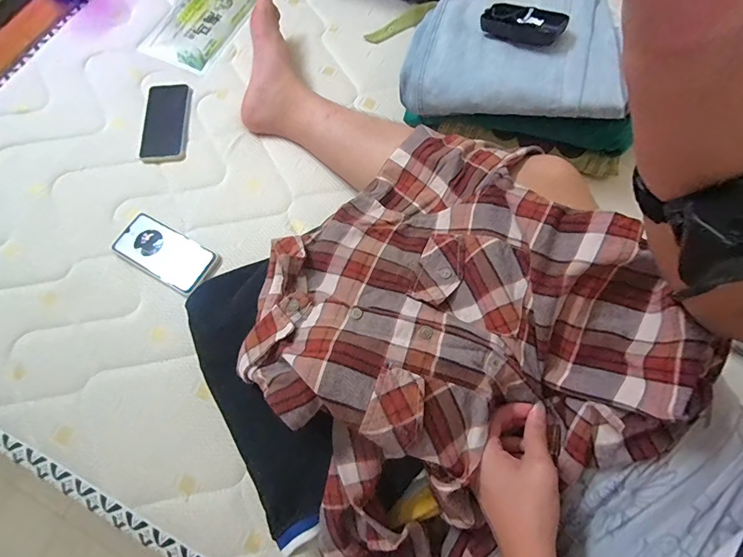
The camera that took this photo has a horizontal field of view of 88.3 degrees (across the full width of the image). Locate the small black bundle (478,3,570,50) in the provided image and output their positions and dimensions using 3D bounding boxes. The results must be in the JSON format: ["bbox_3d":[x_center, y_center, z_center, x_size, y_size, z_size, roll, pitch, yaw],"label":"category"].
[{"bbox_3d":[0.205,-0.346,0.519,0.110,0.030,0.048,30,72,24],"label":"small black bundle"}]

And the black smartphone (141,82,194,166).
[{"bbox_3d":[-0.354,-0.269,0.660,0.078,0.006,0.163,-4,70,-1],"label":"black smartphone"}]

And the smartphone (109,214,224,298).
[{"bbox_3d":[-0.309,-0.040,0.570,0.157,0.009,0.075,29,73,11],"label":"smartphone"}]

